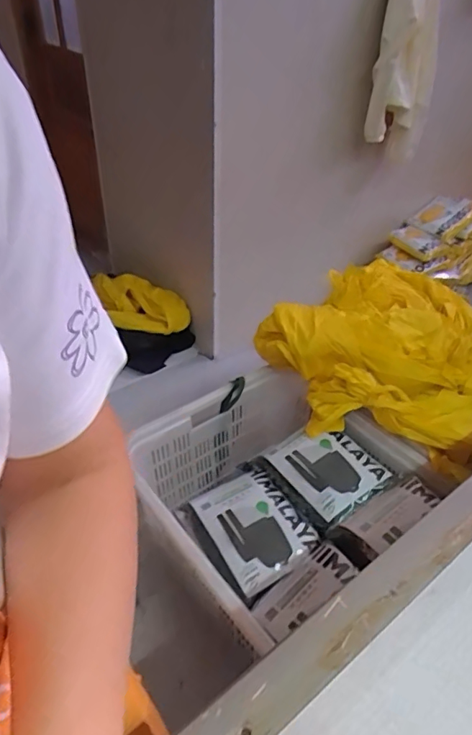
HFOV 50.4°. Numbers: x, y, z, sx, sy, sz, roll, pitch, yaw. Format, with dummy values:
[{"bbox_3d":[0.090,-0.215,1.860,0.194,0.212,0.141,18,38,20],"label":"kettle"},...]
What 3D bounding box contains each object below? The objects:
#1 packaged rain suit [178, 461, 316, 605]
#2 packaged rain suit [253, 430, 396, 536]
[{"bbox_3d":[0.022,0.351,1.145,0.235,0.034,0.297,-24,43,-29],"label":"packaged rain suit"},{"bbox_3d":[0.214,0.243,1.218,0.221,0.061,0.258,-24,44,-31],"label":"packaged rain suit"}]

